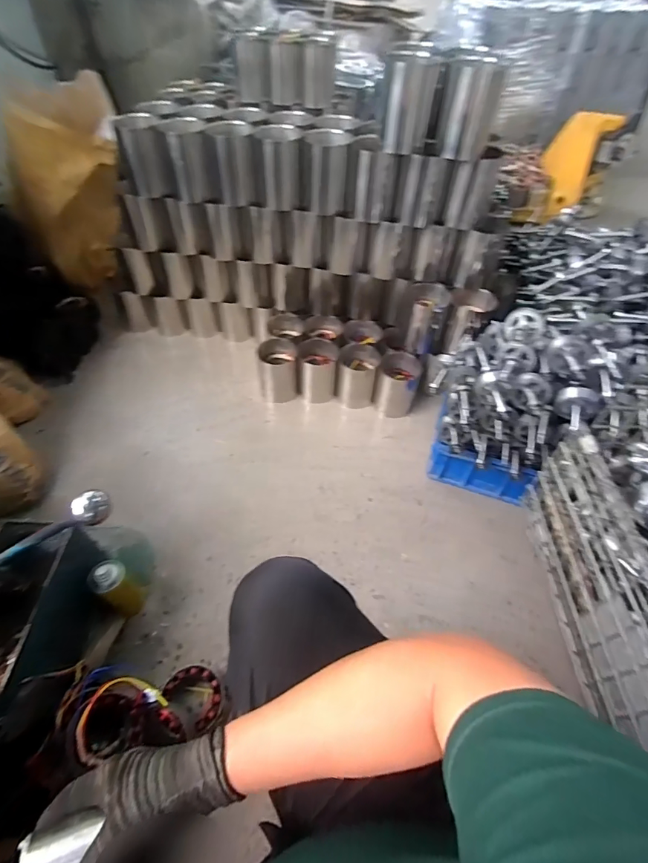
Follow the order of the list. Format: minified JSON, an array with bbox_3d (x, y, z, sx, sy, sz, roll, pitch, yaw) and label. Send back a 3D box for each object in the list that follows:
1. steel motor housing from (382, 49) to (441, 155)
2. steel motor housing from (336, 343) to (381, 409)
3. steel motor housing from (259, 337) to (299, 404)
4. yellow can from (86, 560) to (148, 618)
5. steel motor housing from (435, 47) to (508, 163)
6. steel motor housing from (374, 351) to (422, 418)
[{"bbox_3d":[0.189,-0.744,0.959,0.111,0.167,0.101,9,51,5],"label":"steel motor housing"},{"bbox_3d":[0.103,-0.171,1.308,0.116,0.160,0.114,8,51,4],"label":"steel motor housing"},{"bbox_3d":[-0.139,-0.181,1.310,0.116,0.184,0.097,-5,51,-6],"label":"steel motor housing"},{"bbox_3d":[-0.411,0.312,0.849,0.063,0.157,0.062,1,51,-1],"label":"yellow can"},{"bbox_3d":[0.326,-0.732,0.948,0.118,0.182,0.111,14,52,9],"label":"steel motor housing"},{"bbox_3d":[0.222,-0.141,1.290,0.115,0.167,0.114,15,52,10],"label":"steel motor housing"}]

